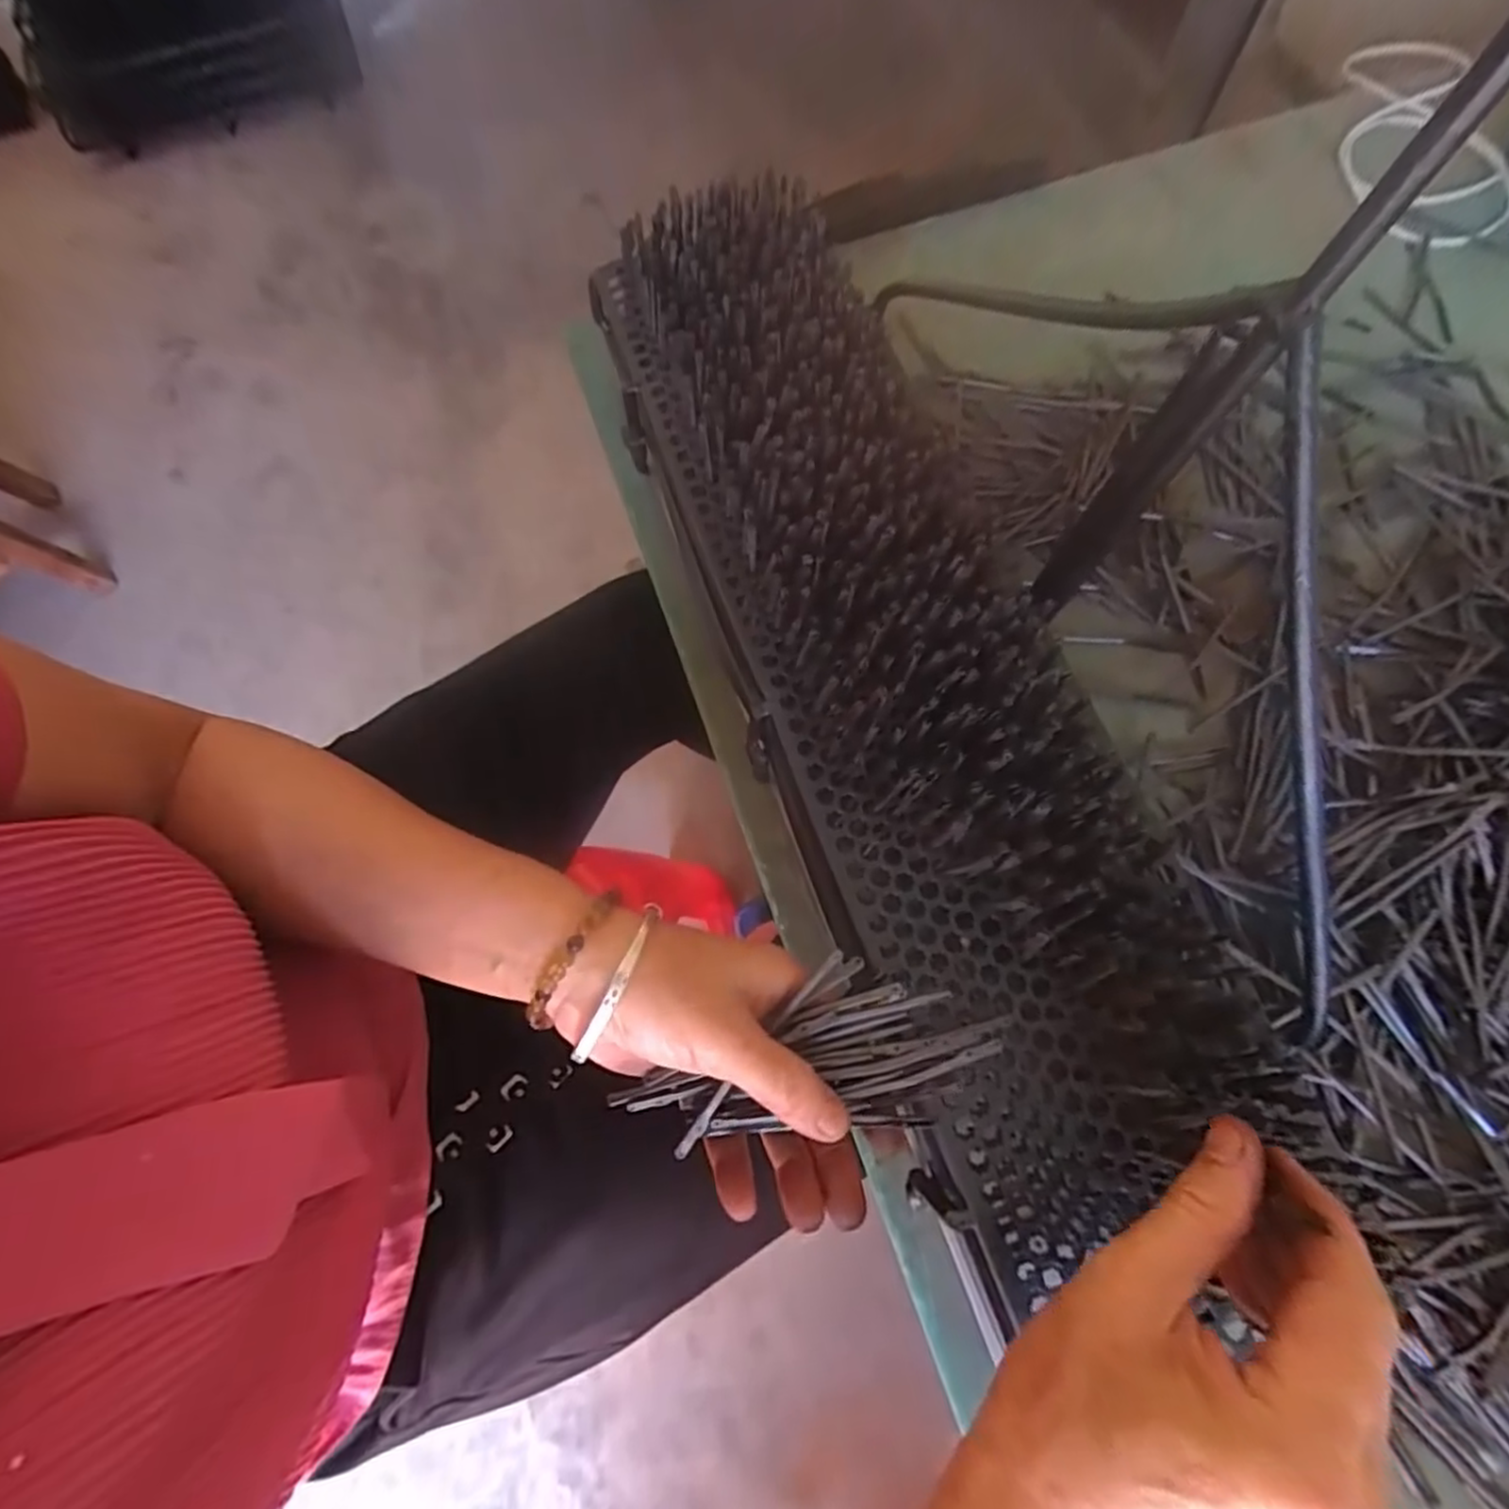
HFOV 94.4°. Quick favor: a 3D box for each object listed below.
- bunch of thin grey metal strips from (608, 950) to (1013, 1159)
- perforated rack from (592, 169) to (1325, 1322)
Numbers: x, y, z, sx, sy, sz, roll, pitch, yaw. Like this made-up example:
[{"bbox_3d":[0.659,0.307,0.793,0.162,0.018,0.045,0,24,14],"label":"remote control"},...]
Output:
[{"bbox_3d":[0.020,0.115,0.269,0.148,0.020,0.061,-11,71,-1],"label":"bunch of thin grey metal strips"},{"bbox_3d":[0.053,-0.061,0.334,0.130,0.065,0.525,-20,74,-5],"label":"perforated rack"}]

